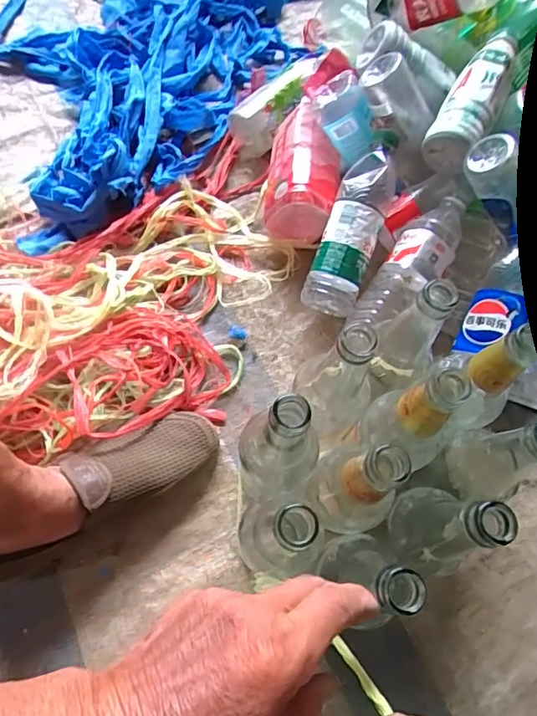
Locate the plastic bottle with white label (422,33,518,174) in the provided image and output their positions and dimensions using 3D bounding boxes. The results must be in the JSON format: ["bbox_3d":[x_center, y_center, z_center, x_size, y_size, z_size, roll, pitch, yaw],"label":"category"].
[{"bbox_3d":[0.244,-0.304,0.584,0.064,0.056,0.156,29,90,10],"label":"plastic bottle with white label"}]

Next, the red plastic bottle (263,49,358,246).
[{"bbox_3d":[0.050,-0.278,0.645,0.095,0.116,0.233,8,66,1],"label":"red plastic bottle"}]

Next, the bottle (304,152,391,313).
[{"bbox_3d":[0.103,-0.155,0.591,0.066,0.060,0.206,20,85,6],"label":"bottle"}]

